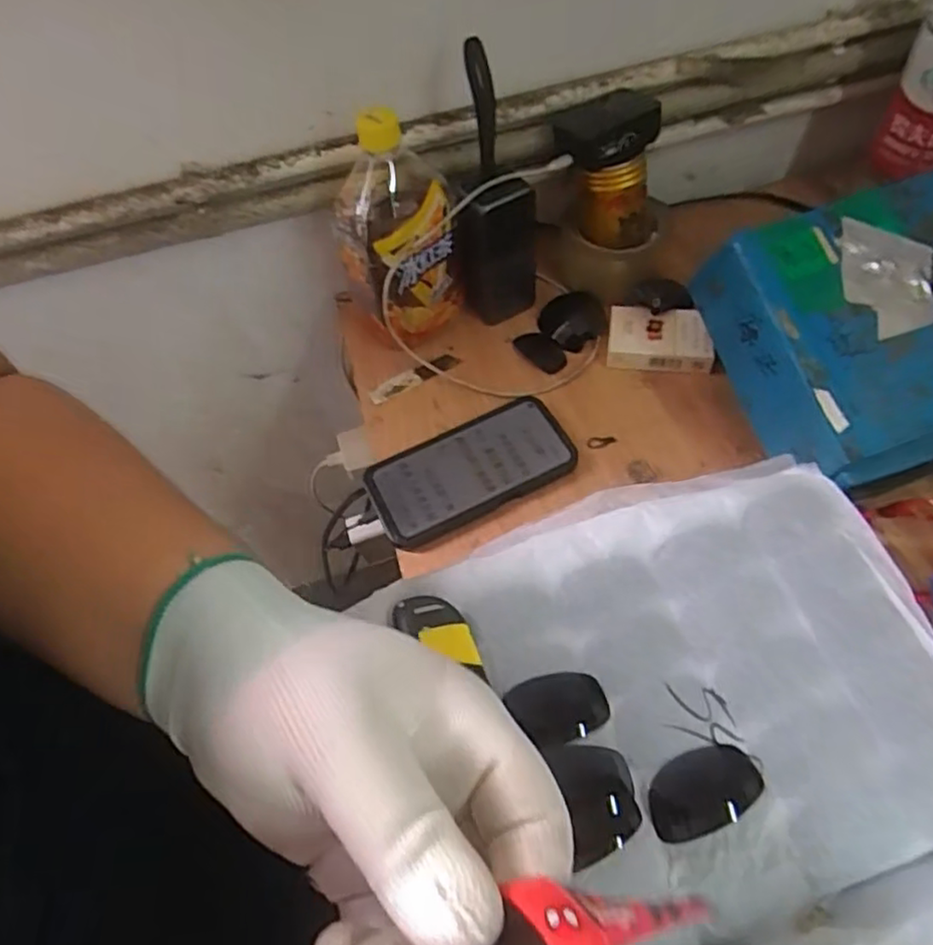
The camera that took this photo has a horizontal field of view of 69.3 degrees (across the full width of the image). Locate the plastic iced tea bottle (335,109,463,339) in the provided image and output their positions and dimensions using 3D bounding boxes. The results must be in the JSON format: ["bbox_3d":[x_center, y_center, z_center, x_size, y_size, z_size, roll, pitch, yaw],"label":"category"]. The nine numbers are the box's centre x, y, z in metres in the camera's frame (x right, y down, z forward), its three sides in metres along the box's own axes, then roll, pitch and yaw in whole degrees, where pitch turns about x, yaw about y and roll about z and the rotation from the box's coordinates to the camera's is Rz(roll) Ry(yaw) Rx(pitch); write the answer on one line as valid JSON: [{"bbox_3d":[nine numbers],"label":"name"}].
[{"bbox_3d":[-0.057,-0.199,0.566,0.091,0.198,0.104,-11,57,0],"label":"plastic iced tea bottle"}]

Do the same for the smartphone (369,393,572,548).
[{"bbox_3d":[0.003,-0.005,0.542,0.160,0.013,0.081,-27,59,-10],"label":"smartphone"}]

